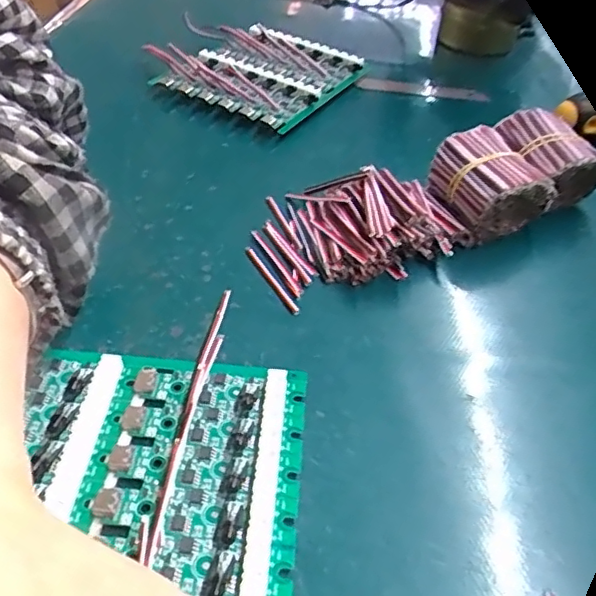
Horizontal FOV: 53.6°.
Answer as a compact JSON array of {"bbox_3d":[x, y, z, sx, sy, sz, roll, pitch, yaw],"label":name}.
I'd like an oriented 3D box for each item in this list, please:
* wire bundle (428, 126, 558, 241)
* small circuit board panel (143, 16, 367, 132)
[{"bbox_3d":[0.094,-0.055,0.297,0.042,0.041,0.054,-19,49,-23],"label":"wire bundle"},{"bbox_3d":[-0.036,-0.162,0.417,0.136,0.025,0.103,28,48,22],"label":"small circuit board panel"}]

